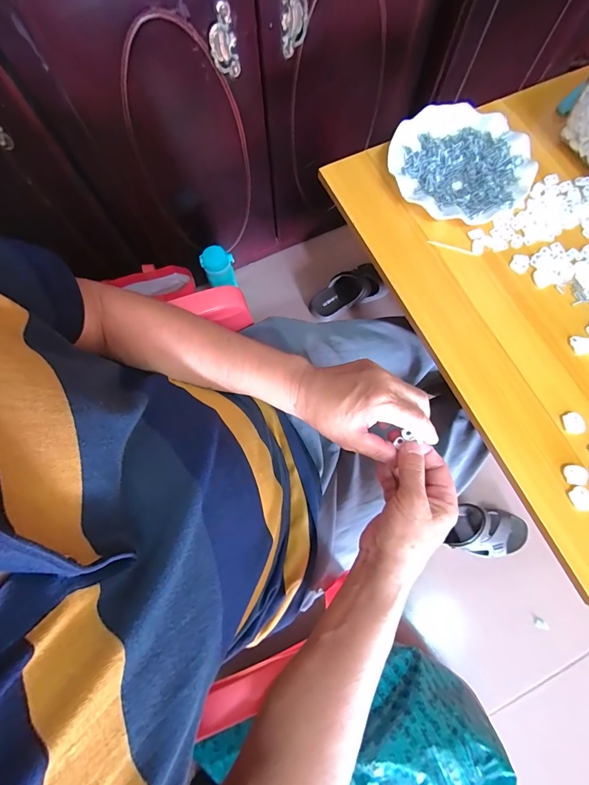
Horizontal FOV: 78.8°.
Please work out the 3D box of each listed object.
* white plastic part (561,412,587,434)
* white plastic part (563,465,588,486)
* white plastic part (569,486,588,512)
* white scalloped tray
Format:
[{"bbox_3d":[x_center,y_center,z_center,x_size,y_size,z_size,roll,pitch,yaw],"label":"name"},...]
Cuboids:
[{"bbox_3d":[0.307,0.034,0.392,0.019,0.004,0.024,-14,75,-4],"label":"white plastic part"},{"bbox_3d":[0.299,0.088,0.379,0.022,0.007,0.021,0,75,0],"label":"white plastic part"},{"bbox_3d":[0.298,0.111,0.372,0.019,0.008,0.024,-29,77,-8],"label":"white plastic part"},{"bbox_3d":[0.220,-0.305,0.477,0.181,0.015,0.176,14,75,3],"label":"white scalloped tray"}]

